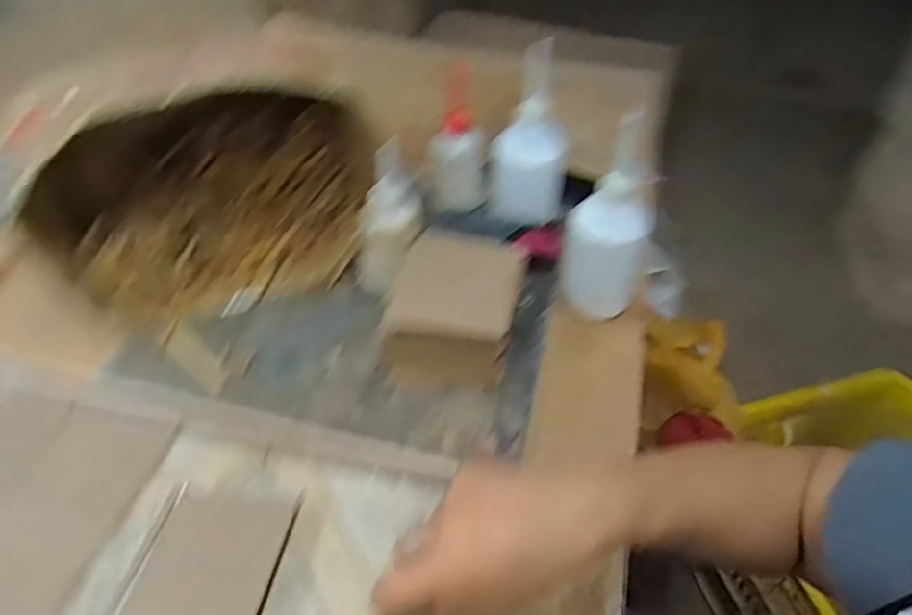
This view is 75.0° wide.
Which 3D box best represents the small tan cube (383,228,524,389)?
[{"bbox_3d":[0.002,-0.005,0.573,0.110,0.073,0.144,10,49,6],"label":"small tan cube"}]

